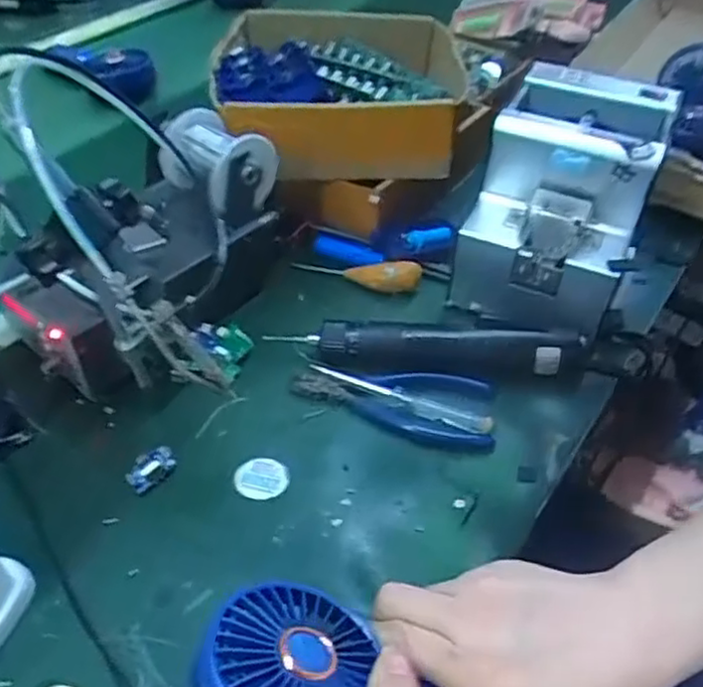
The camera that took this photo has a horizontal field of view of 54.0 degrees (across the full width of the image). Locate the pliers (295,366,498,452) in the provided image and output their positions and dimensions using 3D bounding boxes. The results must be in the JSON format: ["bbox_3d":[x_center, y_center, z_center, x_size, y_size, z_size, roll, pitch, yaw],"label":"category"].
[{"bbox_3d":[0.030,0.040,0.514,0.149,0.009,0.064,9,45,7],"label":"pliers"}]

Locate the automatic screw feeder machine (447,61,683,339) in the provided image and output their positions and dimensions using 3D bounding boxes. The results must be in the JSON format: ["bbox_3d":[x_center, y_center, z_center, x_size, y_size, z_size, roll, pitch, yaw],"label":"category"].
[{"bbox_3d":[0.175,-0.119,0.577,0.126,0.148,0.184,18,47,16],"label":"automatic screw feeder machine"}]

